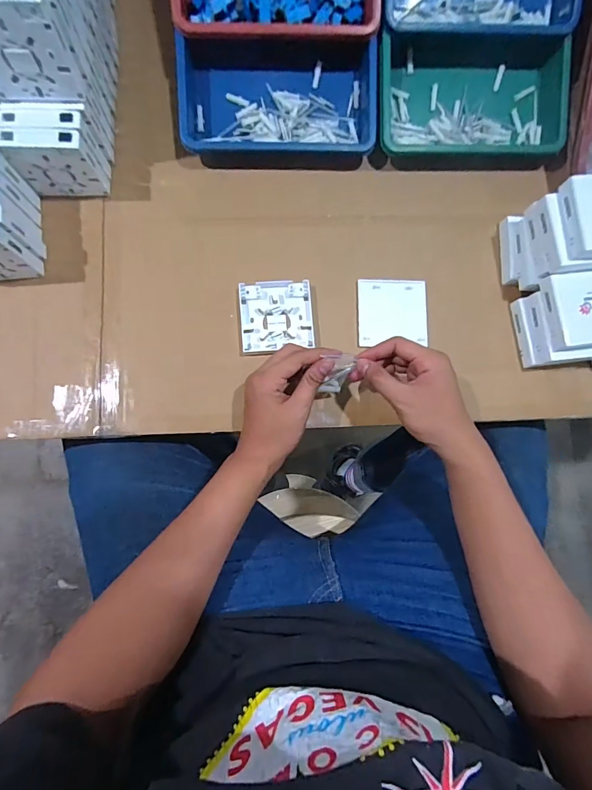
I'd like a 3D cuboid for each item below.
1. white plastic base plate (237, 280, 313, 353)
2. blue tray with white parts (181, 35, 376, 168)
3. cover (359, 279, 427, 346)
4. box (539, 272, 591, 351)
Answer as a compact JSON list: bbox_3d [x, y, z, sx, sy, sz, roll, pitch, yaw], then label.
[{"bbox_3d":[-0.024,-0.098,0.488,0.086,0.010,0.084,-4,84,-4],"label":"white plastic base plate"},{"bbox_3d":[-0.023,-0.365,0.496,0.239,0.047,0.139,-3,84,-4],"label":"blue tray with white parts"},{"bbox_3d":[0.121,-0.104,0.499,0.085,0.009,0.082,-2,84,-4],"label":"cover"},{"bbox_3d":[0.338,-0.098,0.460,0.088,0.020,0.085,-8,84,-4],"label":"box"}]

